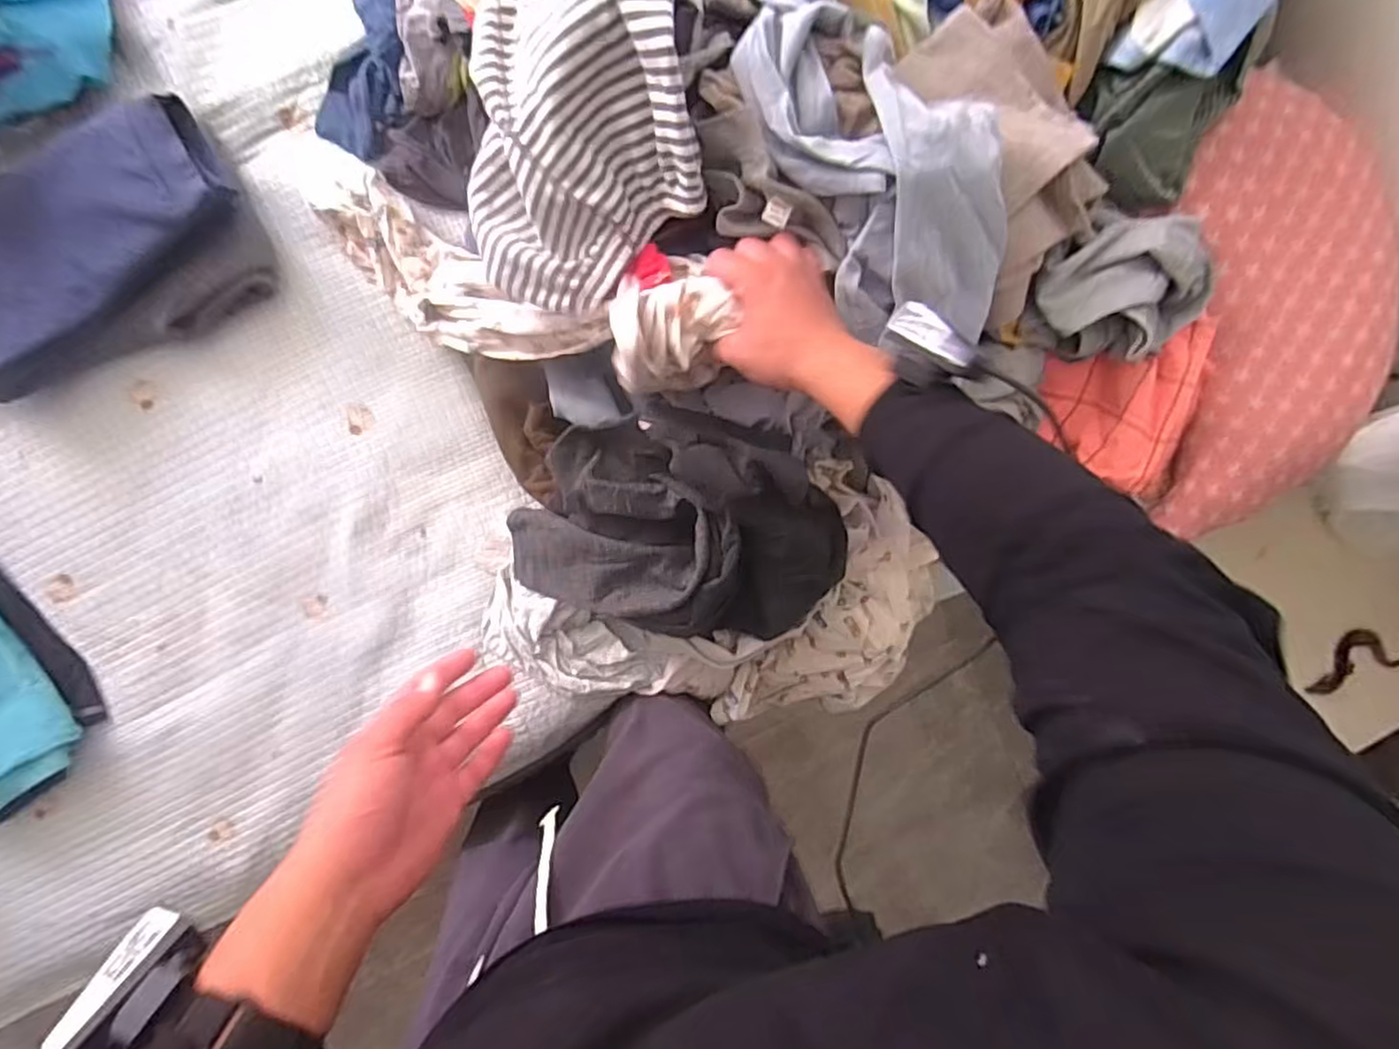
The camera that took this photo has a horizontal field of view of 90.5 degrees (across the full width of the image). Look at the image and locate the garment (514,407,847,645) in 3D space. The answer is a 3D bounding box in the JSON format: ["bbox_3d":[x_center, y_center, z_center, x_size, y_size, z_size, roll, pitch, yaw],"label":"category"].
[{"bbox_3d":[-0.017,0.011,0.718,0.343,0.157,0.233,15,96,-8],"label":"garment"}]

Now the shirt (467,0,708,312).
[{"bbox_3d":[-0.105,-0.369,0.566,0.202,0.142,0.356,-4,98,-5],"label":"shirt"}]

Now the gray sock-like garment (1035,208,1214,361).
[{"bbox_3d":[0.419,-0.232,0.670,0.176,0.062,0.138,-14,99,-4],"label":"gray sock-like garment"}]

